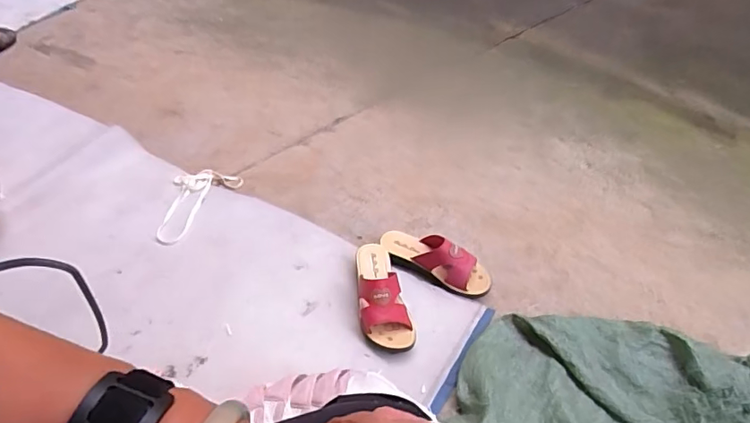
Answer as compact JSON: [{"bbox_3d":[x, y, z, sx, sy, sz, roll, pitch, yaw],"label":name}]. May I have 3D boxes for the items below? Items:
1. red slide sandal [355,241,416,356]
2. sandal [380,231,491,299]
[{"bbox_3d":[0.011,0.142,0.908,0.087,0.083,0.229,-7,45,-6],"label":"red slide sandal"},{"bbox_3d":[0.114,0.090,0.965,0.224,0.076,0.076,22,49,21],"label":"sandal"}]

